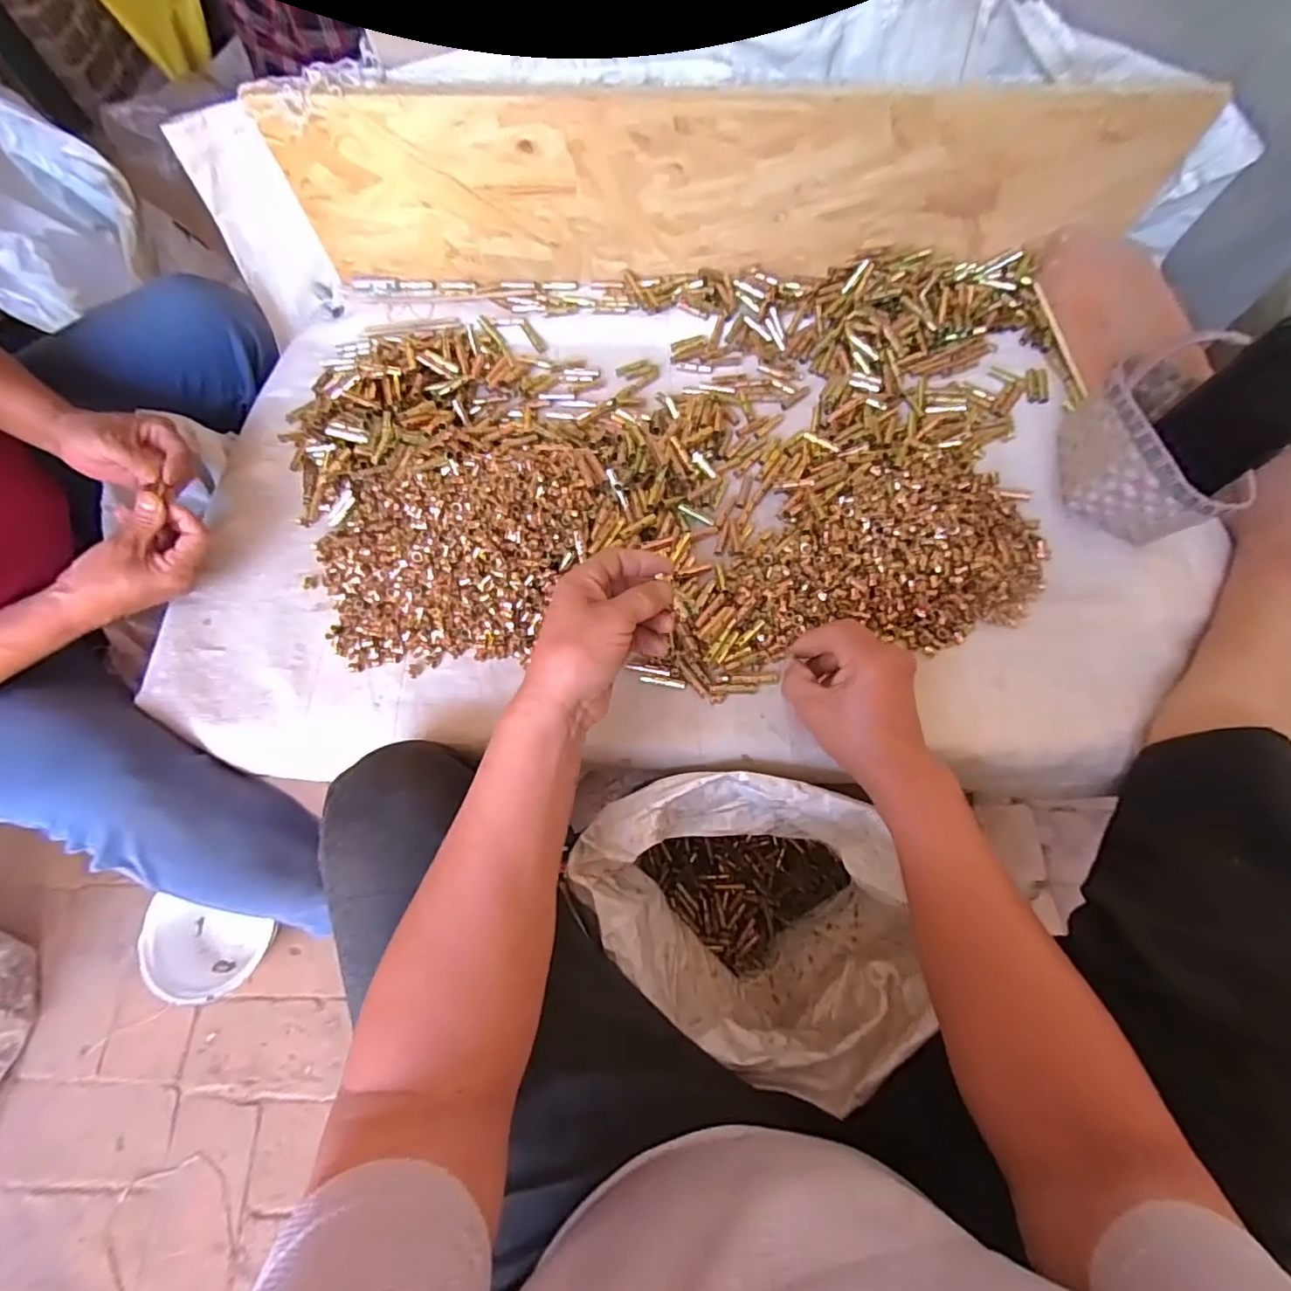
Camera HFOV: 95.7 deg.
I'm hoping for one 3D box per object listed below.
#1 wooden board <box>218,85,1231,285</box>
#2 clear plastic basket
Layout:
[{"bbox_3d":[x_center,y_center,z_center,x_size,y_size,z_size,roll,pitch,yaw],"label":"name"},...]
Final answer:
[{"bbox_3d":[0.076,-0.475,0.633,0.895,0.201,0.024,1,69,2],"label":"wooden board"},{"bbox_3d":[0.456,-0.178,0.508,0.147,0.147,0.145,-37,73,-12],"label":"clear plastic basket"}]

